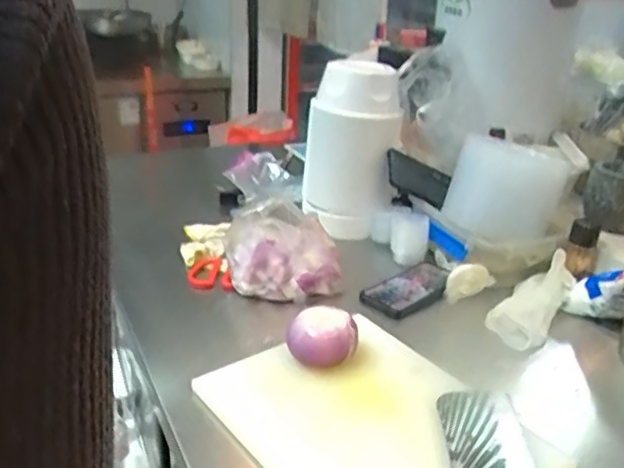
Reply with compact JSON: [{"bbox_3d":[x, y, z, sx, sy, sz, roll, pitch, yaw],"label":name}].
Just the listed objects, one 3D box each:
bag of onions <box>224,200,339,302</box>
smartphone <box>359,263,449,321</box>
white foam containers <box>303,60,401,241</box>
[{"bbox_3d":[-0.044,0.020,1.011,0.176,0.103,0.161,-3,25,-12],"label":"bag of onions"},{"bbox_3d":[0.152,0.085,0.992,0.089,0.013,0.172,23,31,37],"label":"smartphone"},{"bbox_3d":[0.072,-0.148,1.156,0.169,0.287,0.138,2,26,1],"label":"white foam containers"}]

